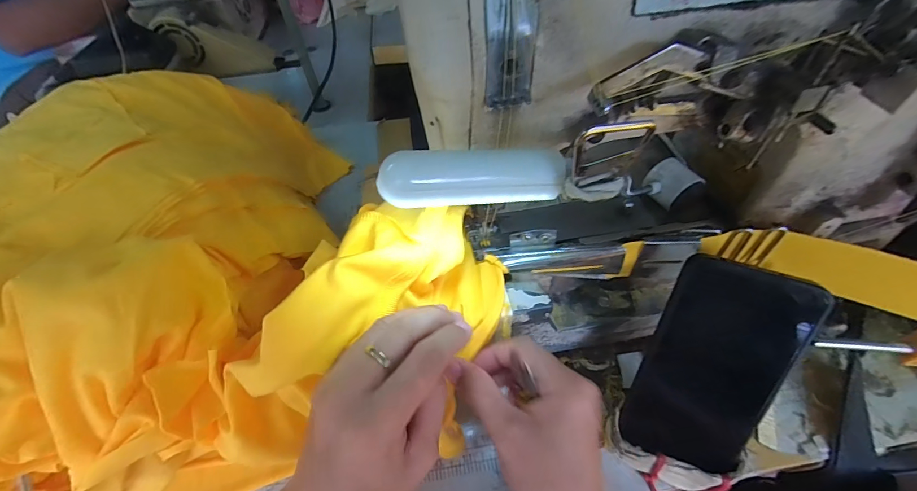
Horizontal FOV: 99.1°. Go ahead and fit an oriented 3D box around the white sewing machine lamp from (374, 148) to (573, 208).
[{"bbox_3d":[0.009,-0.031,0.174,0.087,0.016,0.019,-6,48,-19],"label":"white sewing machine lamp"}]

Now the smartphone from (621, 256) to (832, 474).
[{"bbox_3d":[0.175,0.085,0.268,0.080,0.153,0.015,18,25,20],"label":"smartphone"}]

